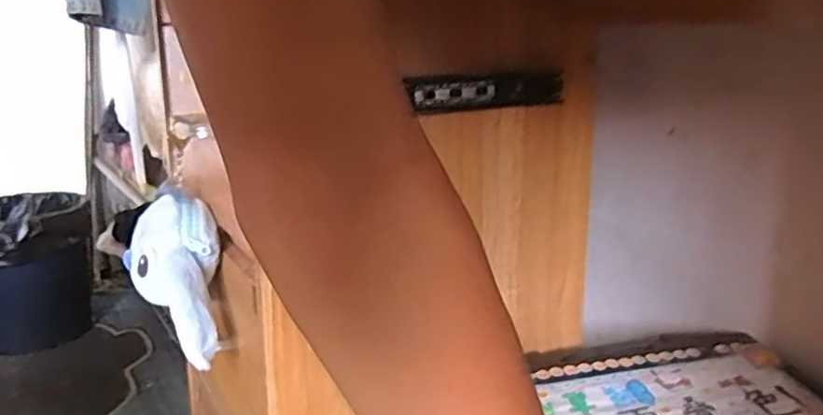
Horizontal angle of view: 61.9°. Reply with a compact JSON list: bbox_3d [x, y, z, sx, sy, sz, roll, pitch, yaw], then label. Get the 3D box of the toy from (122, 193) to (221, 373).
[{"bbox_3d":[-0.193,0.059,0.575,0.069,0.053,0.158,-9,51,-28],"label":"toy"}]

